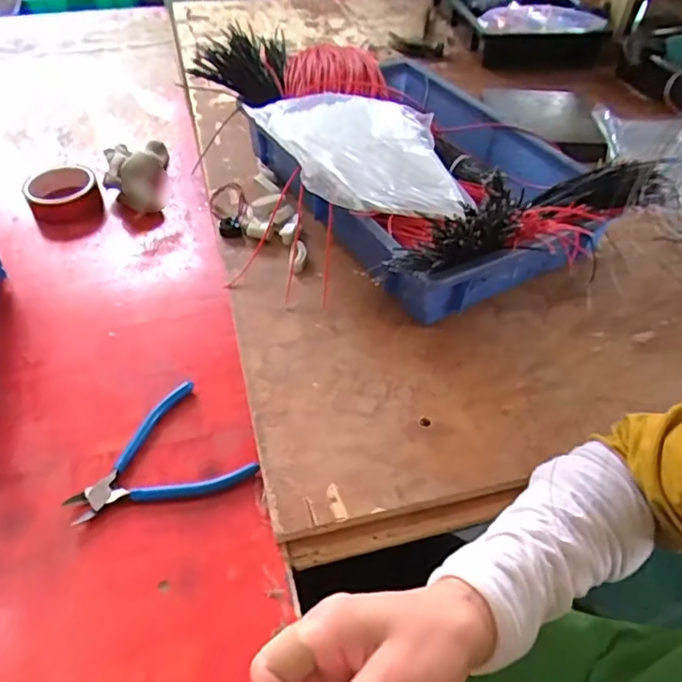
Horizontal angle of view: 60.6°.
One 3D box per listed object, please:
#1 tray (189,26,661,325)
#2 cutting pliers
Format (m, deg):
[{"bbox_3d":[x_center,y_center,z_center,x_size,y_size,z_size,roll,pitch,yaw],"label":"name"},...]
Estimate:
[{"bbox_3d":[0.083,-0.242,0.726,0.323,0.147,0.491,-26,54,-22],"label":"tray"},{"bbox_3d":[-0.164,0.106,0.503,0.138,0.014,0.117,-30,55,-25],"label":"cutting pliers"}]

